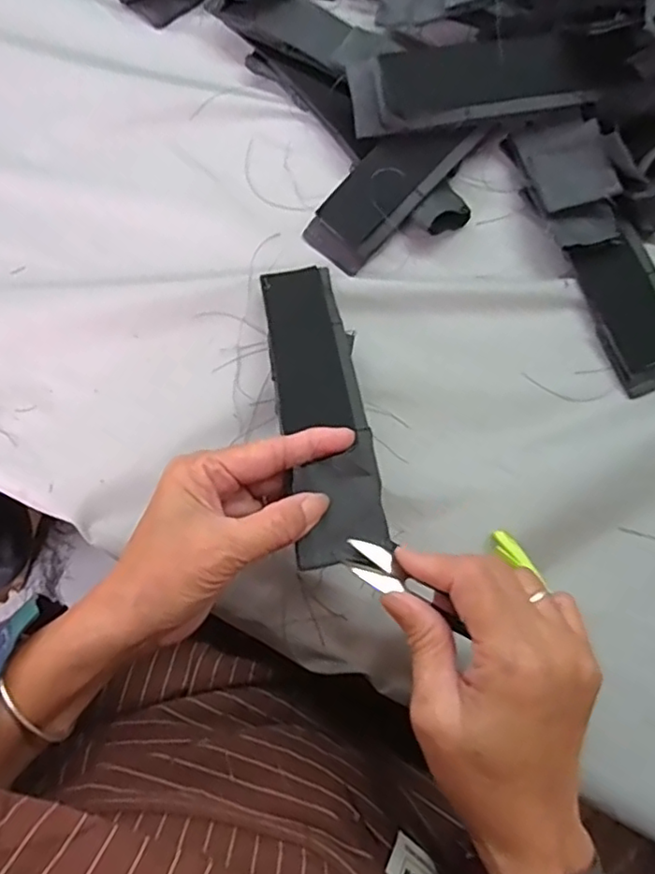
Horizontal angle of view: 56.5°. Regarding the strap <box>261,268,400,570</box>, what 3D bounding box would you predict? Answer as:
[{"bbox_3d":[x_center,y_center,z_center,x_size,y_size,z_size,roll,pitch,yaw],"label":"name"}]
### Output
[{"bbox_3d":[-0.005,-0.027,0.340,0.046,0.017,0.196,-10,57,-2],"label":"strap"}]

